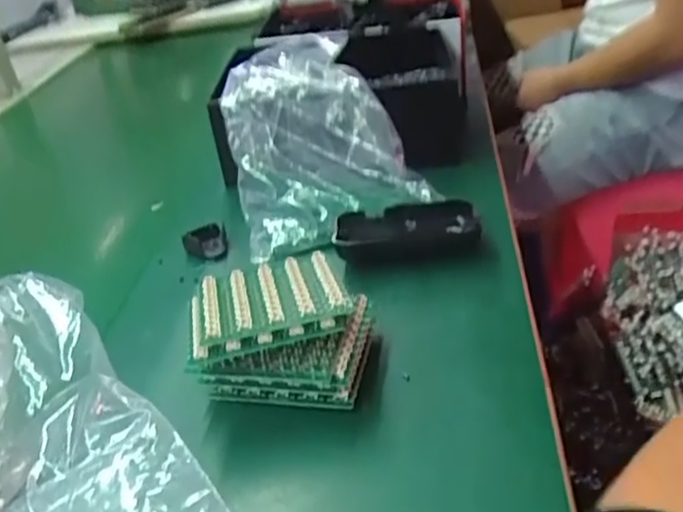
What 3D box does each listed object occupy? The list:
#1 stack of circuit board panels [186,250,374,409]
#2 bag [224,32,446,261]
[{"bbox_3d":[-0.035,0.046,0.427,0.107,0.060,0.095,-6,32,-1],"label":"stack of circuit board panels"},{"bbox_3d":[-0.024,-0.111,0.617,0.156,0.108,0.198,-13,33,-11],"label":"bag"}]

